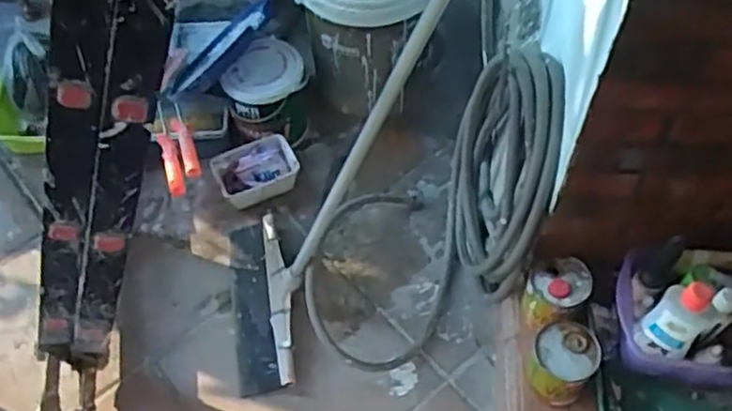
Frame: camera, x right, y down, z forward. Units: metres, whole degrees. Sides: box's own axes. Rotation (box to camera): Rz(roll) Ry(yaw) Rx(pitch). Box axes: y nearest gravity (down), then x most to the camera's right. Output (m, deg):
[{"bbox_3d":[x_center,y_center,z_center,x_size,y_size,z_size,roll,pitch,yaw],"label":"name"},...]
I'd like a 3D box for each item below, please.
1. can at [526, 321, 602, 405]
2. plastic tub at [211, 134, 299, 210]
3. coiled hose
[{"bbox_3d":[0.311,0.255,1.160,0.101,0.135,0.092,0,56,0],"label":"can"},{"bbox_3d":[-0.247,-0.075,1.639,0.182,0.085,0.132,-15,57,-10],"label":"plastic tub"},{"bbox_3d":[0.081,-0.016,1.276,0.443,0.496,0.371,-16,57,-11],"label":"coiled hose"}]

